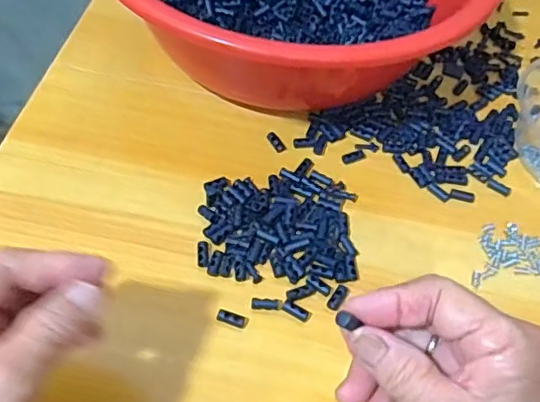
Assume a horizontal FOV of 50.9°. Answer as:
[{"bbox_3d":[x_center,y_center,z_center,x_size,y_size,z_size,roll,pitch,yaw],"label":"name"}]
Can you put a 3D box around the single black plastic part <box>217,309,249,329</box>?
[{"bbox_3d":[-0.025,0.079,0.382,0.021,0.004,0.008,16,56,6],"label":"single black plastic part"}]

